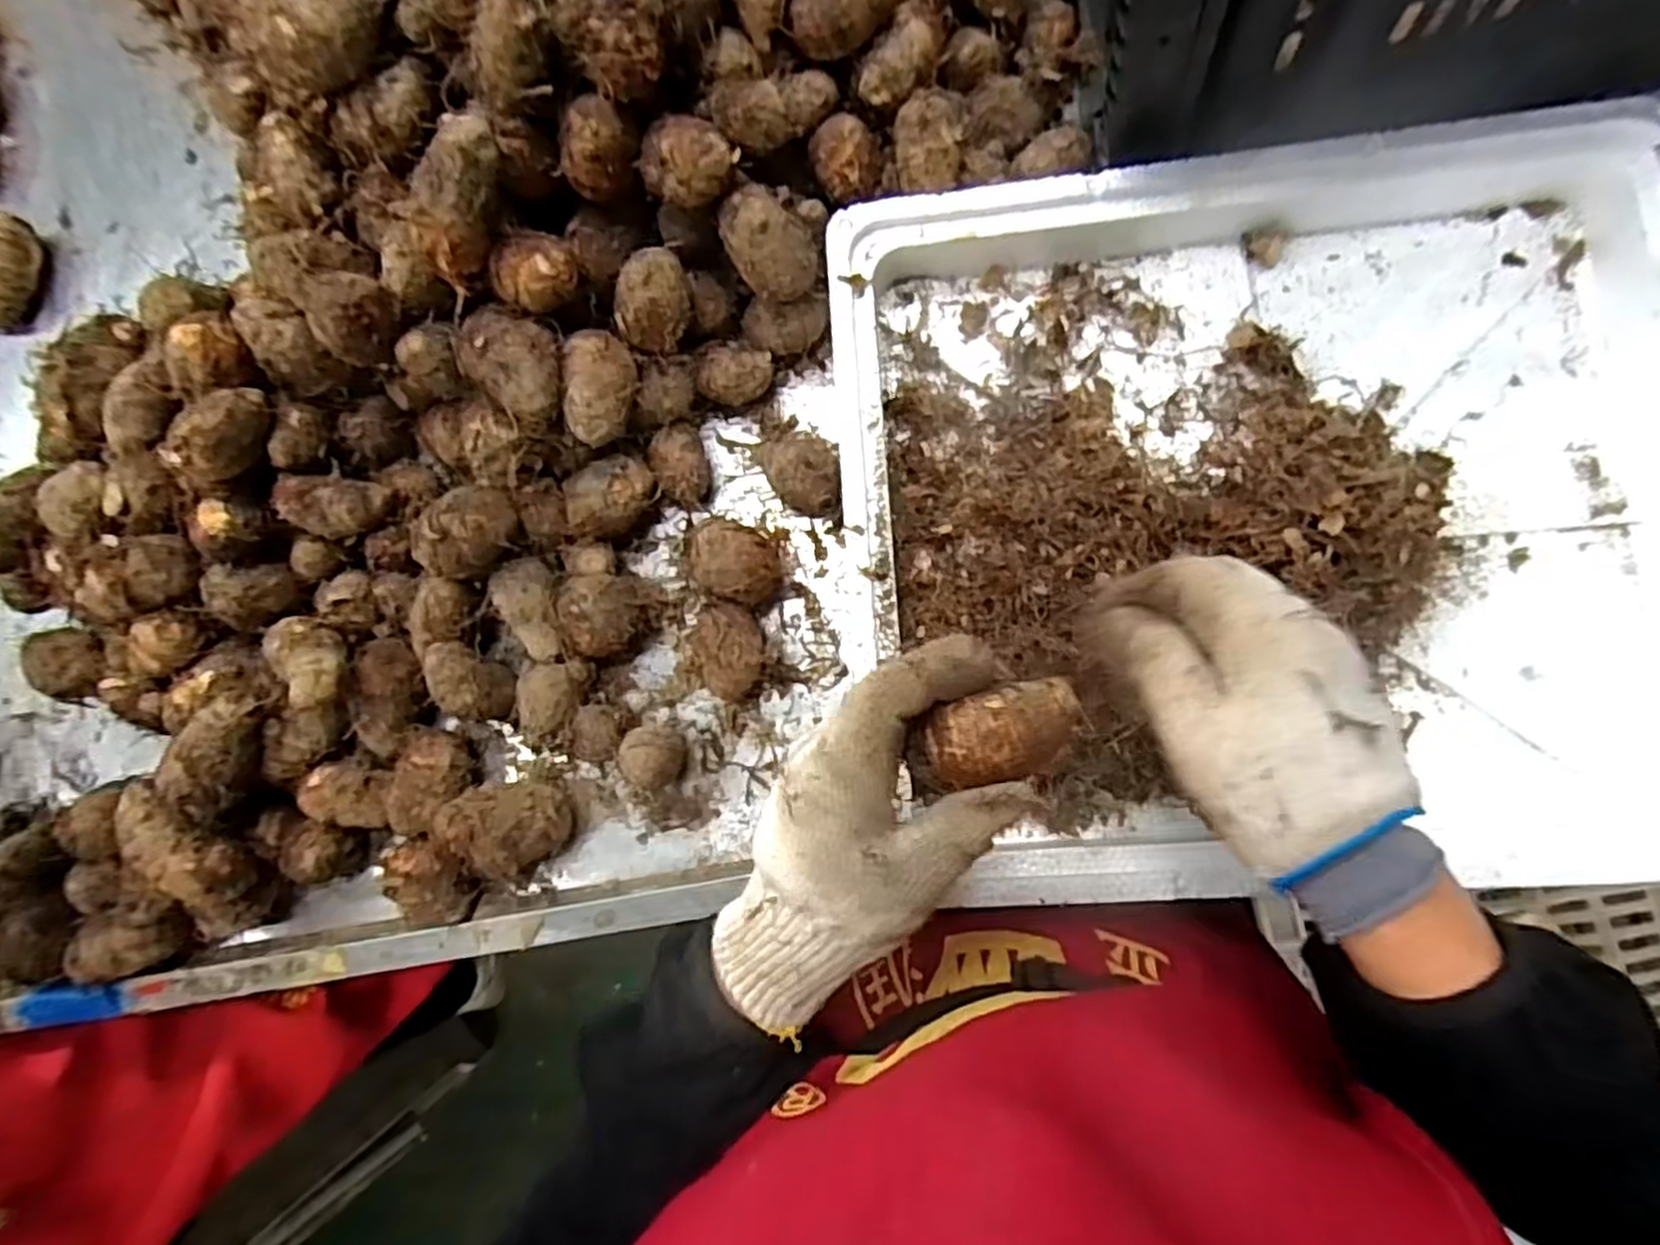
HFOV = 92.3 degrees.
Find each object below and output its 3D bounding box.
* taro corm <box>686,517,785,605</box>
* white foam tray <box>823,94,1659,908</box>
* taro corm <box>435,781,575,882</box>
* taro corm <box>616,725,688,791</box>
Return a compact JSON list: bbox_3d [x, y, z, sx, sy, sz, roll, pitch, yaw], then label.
[{"bbox_3d":[-0.058,-0.036,0.472,0.060,0.036,0.045,27,88,8],"label":"taro corm"},{"bbox_3d":[0.230,-0.061,0.416,0.441,0.064,0.378,-5,85,6],"label":"white foam tray"},{"bbox_3d":[-0.185,0.116,0.467,0.056,0.051,0.053,-1,85,6],"label":"taro corm"},{"bbox_3d":[-0.104,0.079,0.472,0.033,0.038,0.035,-3,85,6],"label":"taro corm"}]

